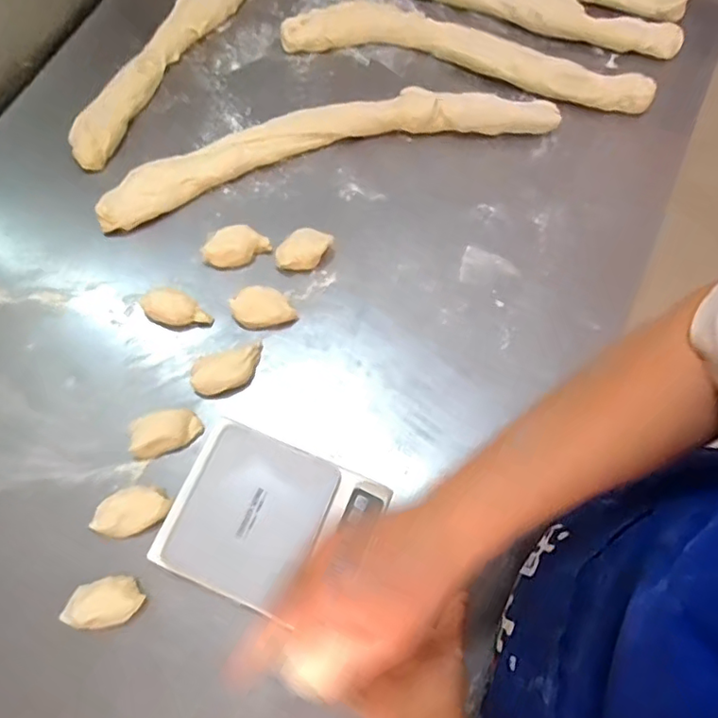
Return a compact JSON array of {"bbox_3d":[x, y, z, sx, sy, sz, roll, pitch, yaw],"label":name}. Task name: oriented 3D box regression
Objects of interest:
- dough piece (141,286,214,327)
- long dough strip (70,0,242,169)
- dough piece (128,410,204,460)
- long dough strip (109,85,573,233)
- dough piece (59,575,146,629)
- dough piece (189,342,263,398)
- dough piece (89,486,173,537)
[{"bbox_3d":[-0.196,-0.054,0.627,0.073,0.038,0.039,21,70,6],"label":"dough piece"},{"bbox_3d":[-0.204,-0.468,0.770,0.059,0.031,0.565,25,71,7],"label":"long dough strip"},{"bbox_3d":[-0.194,0.074,0.586,0.066,0.033,0.043,-18,71,-8],"label":"dough piece"},{"bbox_3d":[-0.032,-0.260,0.705,0.564,0.037,0.090,-15,71,-7],"label":"long dough strip"},{"bbox_3d":[-0.231,0.220,0.524,0.065,0.020,0.041,-13,71,-7],"label":"dough piece"},{"bbox_3d":[-0.134,0.011,0.601,0.078,0.035,0.034,-26,73,-11],"label":"dough piece"},{"bbox_3d":[-0.216,0.146,0.558,0.070,0.024,0.041,-11,70,-6],"label":"dough piece"}]

